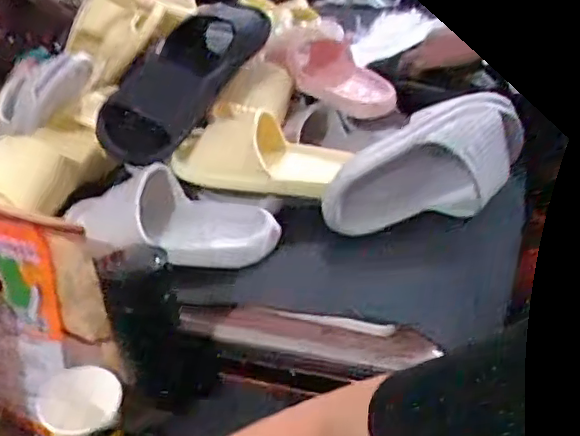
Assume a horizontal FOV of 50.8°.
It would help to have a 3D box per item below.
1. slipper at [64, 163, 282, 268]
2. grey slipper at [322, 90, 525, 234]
[{"bbox_3d":[-0.145,-0.001,0.732,0.276,0.068,0.118,2,32,16],"label":"slipper"},{"bbox_3d":[0.148,-0.060,0.715,0.238,0.102,0.094,-18,32,-17],"label":"grey slipper"}]

